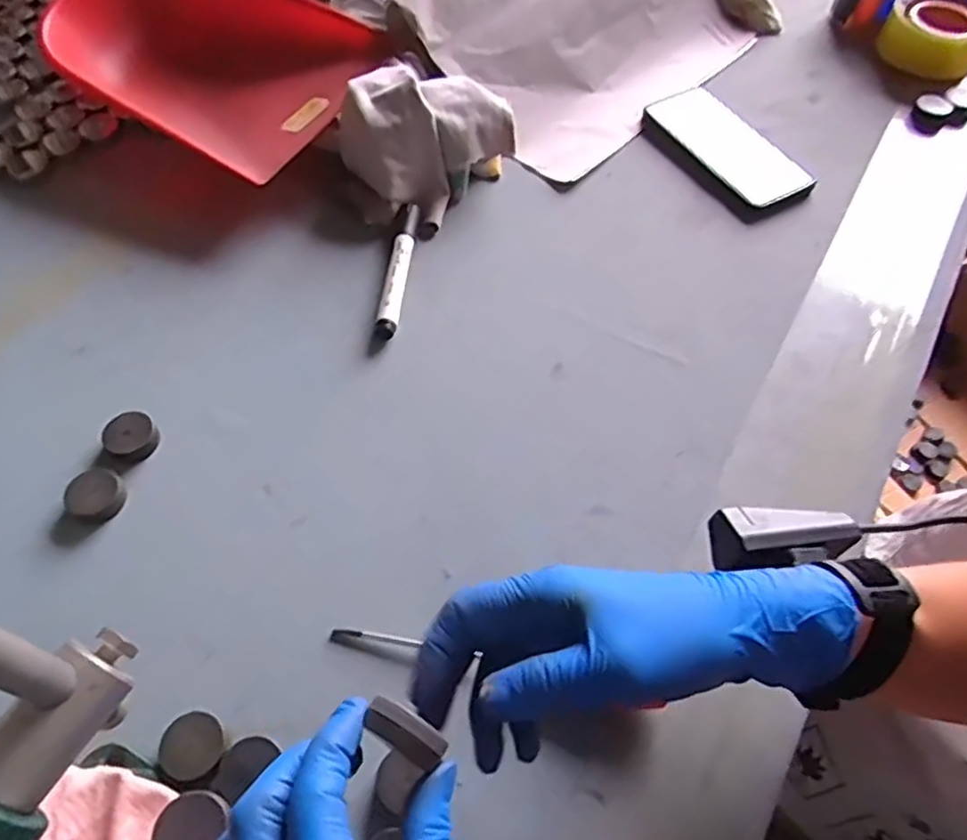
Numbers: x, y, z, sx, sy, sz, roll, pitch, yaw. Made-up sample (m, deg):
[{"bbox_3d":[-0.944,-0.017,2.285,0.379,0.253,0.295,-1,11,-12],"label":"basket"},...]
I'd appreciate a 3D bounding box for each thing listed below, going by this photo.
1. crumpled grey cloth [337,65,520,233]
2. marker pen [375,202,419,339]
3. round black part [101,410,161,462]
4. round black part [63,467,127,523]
[{"bbox_3d":[-0.056,-0.246,0.602,0.120,0.071,0.132,34,62,19],"label":"crumpled grey cloth"},{"bbox_3d":[-0.067,-0.121,0.557,0.017,0.018,0.131,6,57,3],"label":"marker pen"},{"bbox_3d":[-0.236,0.011,0.467,0.032,0.014,0.032,1,57,-1],"label":"round black part"},{"bbox_3d":[-0.246,0.047,0.442,0.031,0.012,0.033,1,57,-1],"label":"round black part"}]

